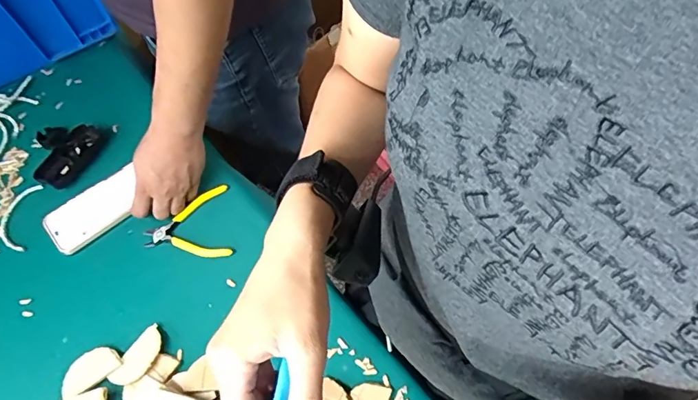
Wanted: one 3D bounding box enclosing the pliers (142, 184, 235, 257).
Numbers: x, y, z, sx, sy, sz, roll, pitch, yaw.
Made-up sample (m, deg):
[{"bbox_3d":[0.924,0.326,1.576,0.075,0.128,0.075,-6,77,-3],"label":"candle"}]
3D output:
[{"bbox_3d":[-0.221,0.036,0.611,0.113,0.013,0.107,-11,57,-3],"label":"pliers"}]

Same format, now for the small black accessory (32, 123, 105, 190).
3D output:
[{"bbox_3d":[-0.455,-0.072,0.692,0.106,0.028,0.110,14,59,13],"label":"small black accessory"}]

